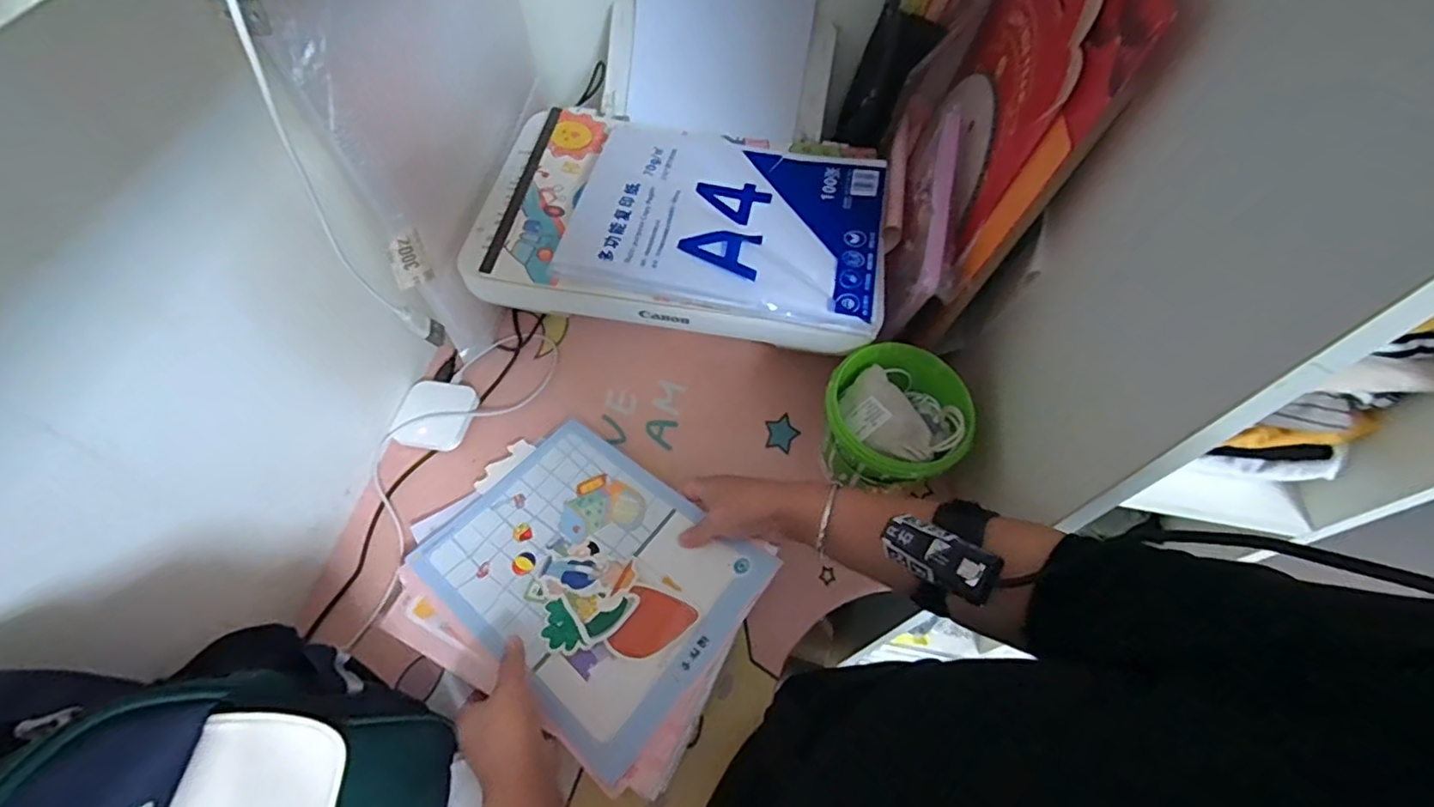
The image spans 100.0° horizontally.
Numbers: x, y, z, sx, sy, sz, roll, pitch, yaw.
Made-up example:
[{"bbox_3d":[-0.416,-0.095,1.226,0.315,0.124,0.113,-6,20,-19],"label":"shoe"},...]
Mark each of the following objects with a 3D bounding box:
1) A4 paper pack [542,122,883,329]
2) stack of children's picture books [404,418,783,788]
[{"bbox_3d":[0.014,-0.190,0.602,0.300,0.020,0.222,12,60,5],"label":"A4 paper pack"},{"bbox_3d":[-0.116,0.148,0.546,0.278,0.017,0.206,32,66,27],"label":"stack of children's picture books"}]

